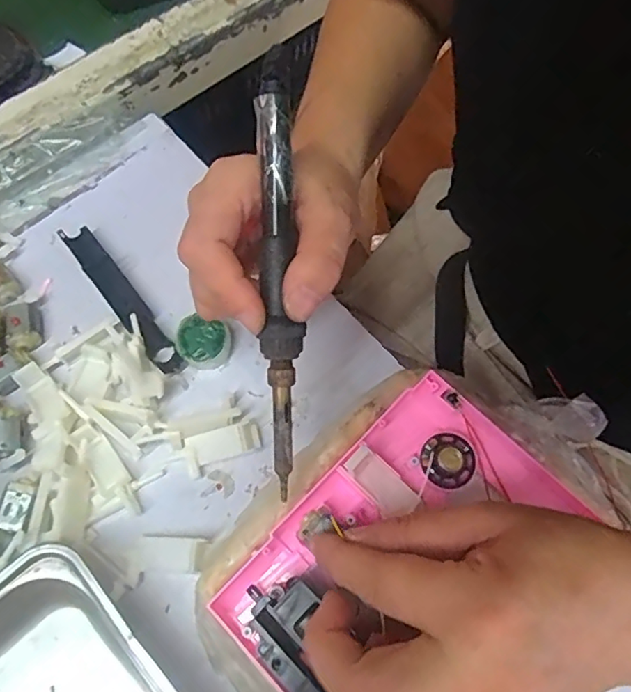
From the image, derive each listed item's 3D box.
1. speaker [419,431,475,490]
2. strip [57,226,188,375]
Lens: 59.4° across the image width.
[{"bbox_3d":[0.069,0.059,0.287,0.028,0.007,0.028,40,72,14],"label":"speaker"},{"bbox_3d":[-0.124,-0.031,0.356,0.019,0.011,0.121,-36,74,-14],"label":"strip"}]

